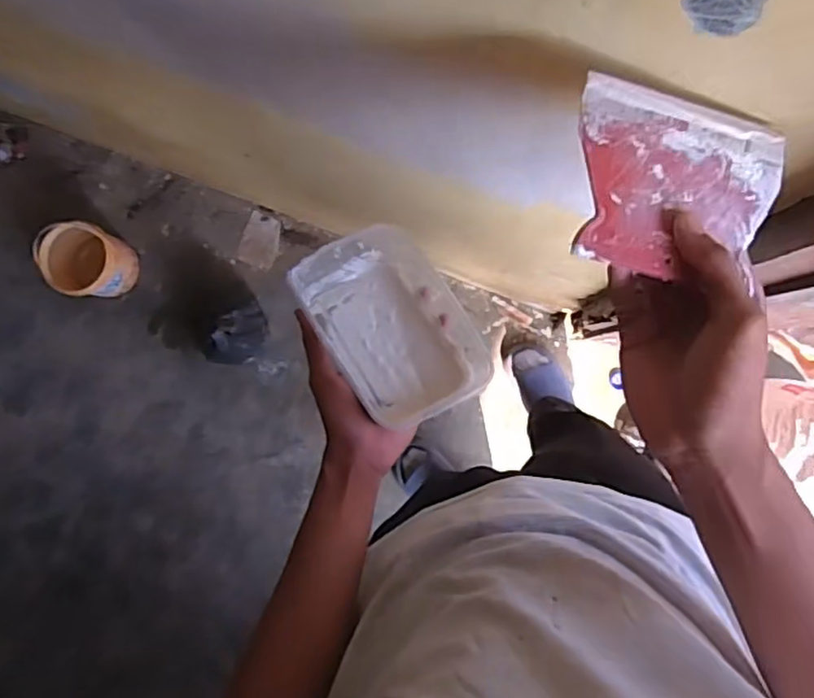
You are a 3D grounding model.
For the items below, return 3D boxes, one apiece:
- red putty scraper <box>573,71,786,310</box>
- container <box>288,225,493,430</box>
[{"bbox_3d":[0.149,-0.090,0.354,0.117,0.006,0.103,10,81,-10],"label":"red putty scraper"},{"bbox_3d":[-0.012,-0.022,0.563,0.111,0.062,0.169,-34,91,1],"label":"container"}]

